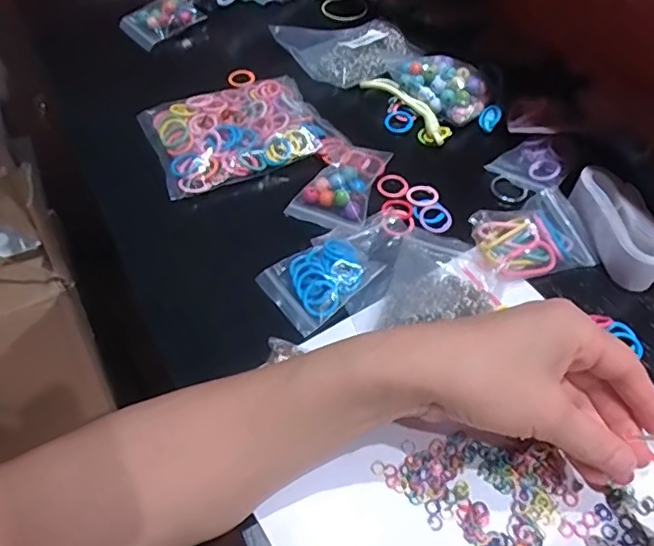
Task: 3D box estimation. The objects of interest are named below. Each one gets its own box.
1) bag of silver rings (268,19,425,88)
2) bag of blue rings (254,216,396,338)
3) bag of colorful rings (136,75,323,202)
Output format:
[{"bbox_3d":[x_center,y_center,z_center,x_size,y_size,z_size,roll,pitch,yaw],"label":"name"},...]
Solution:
[{"bbox_3d":[0.017,-0.221,0.546,0.137,0.025,0.097,1,53,-1],"label":"bag of silver rings"},{"bbox_3d":[0.006,-0.006,0.399,0.100,0.012,0.055,-32,60,-22],"label":"bag of blue rings"},{"bbox_3d":[-0.079,-0.125,0.480,0.140,0.018,0.109,-21,57,-16],"label":"bag of colorful rings"}]

